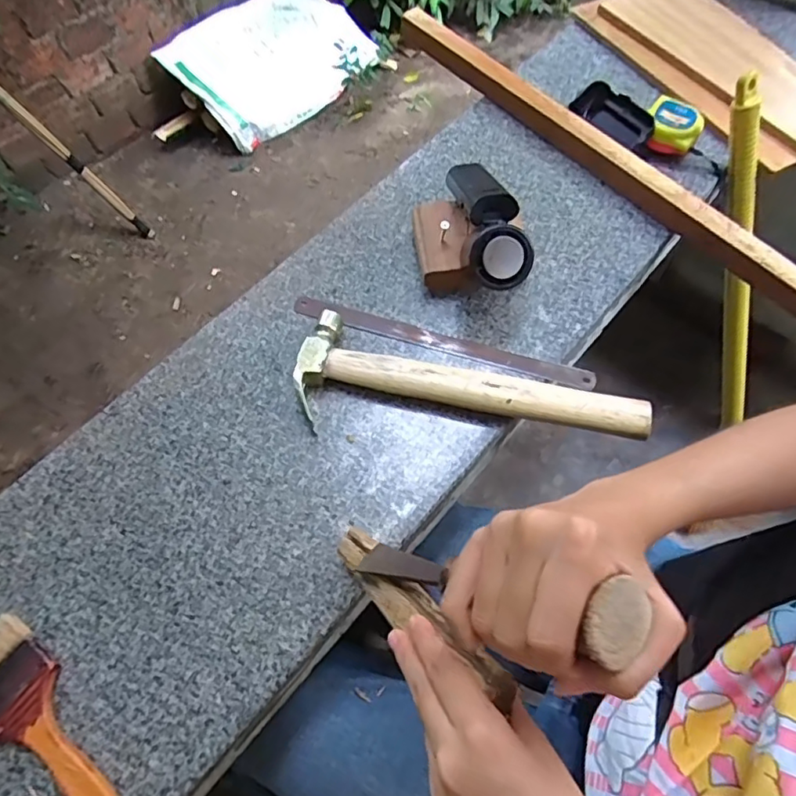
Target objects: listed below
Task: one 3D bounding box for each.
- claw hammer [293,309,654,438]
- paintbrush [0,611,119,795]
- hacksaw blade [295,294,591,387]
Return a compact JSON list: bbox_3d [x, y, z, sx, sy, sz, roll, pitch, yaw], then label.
[{"bbox_3d":[0.060,0.000,0.504,0.311,0.030,0.092,15,64,9],"label":"claw hammer"},{"bbox_3d":[-0.260,0.244,0.397,0.185,0.012,0.068,39,70,19],"label":"paintbrush"},{"bbox_3d":[0.040,-0.057,0.553,0.306,0.004,0.025,15,62,10],"label":"hacksaw blade"}]

